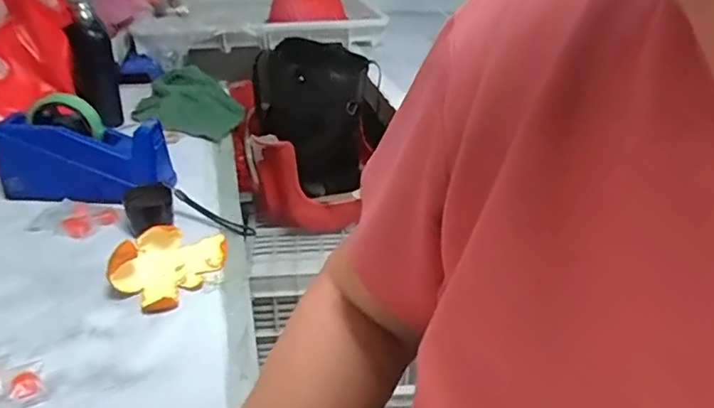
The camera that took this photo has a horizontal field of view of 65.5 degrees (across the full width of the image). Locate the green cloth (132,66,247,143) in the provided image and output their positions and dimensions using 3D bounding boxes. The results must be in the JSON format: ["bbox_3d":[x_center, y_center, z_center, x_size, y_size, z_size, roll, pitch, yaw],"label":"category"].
[{"bbox_3d":[-0.324,-0.177,1.038,0.195,0.117,0.062,-20,36,-35],"label":"green cloth"}]

